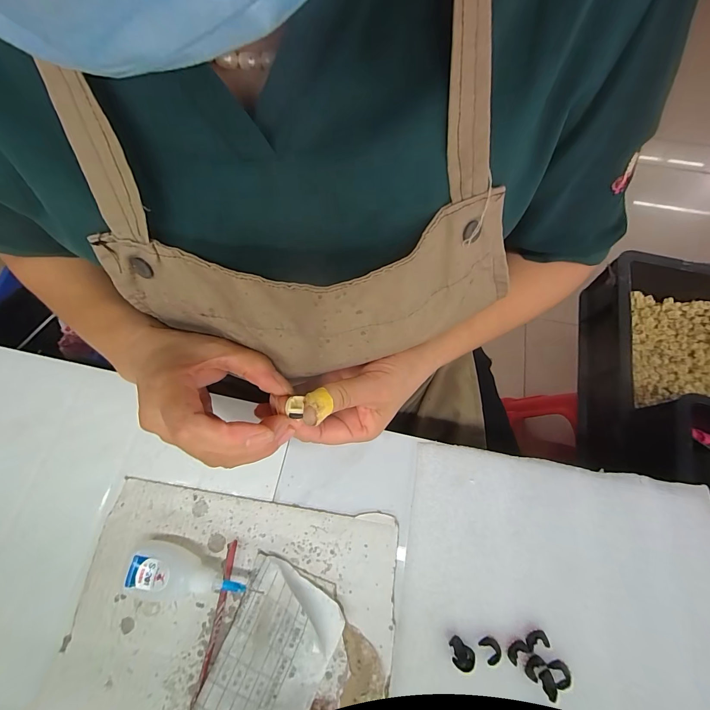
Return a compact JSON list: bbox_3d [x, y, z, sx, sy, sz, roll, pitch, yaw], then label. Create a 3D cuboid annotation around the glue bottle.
[{"bbox_3d":[-0.120,0.160,0.245,0.084,0.024,0.031,9,72,3],"label":"glue bottle"}]

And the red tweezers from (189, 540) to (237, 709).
[{"bbox_3d":[-0.102,0.193,0.242,0.008,0.007,0.099,8,72,2],"label":"red tweezers"}]

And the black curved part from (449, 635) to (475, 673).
[{"bbox_3d":[0.076,0.216,0.239,0.018,0.007,0.015,39,76,12],"label":"black curved part"}]

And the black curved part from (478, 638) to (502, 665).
[{"bbox_3d":[0.099,0.215,0.241,0.013,0.004,0.016,-28,74,-9],"label":"black curved part"}]

